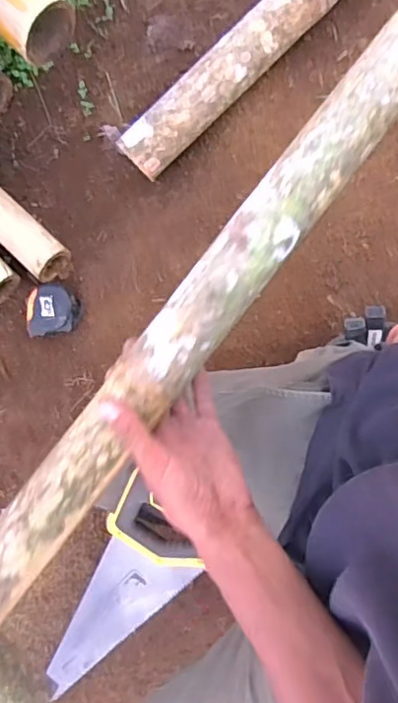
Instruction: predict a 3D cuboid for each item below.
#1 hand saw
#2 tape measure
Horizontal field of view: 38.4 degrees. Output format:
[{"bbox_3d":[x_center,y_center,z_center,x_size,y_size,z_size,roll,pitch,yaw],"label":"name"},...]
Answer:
[{"bbox_3d":[-0.111,0.336,0.750,0.118,0.035,0.450,32,124,6],"label":"hand saw"},{"bbox_3d":[-0.206,-0.058,0.798,0.072,0.038,0.070,-5,95,11],"label":"tape measure"}]

